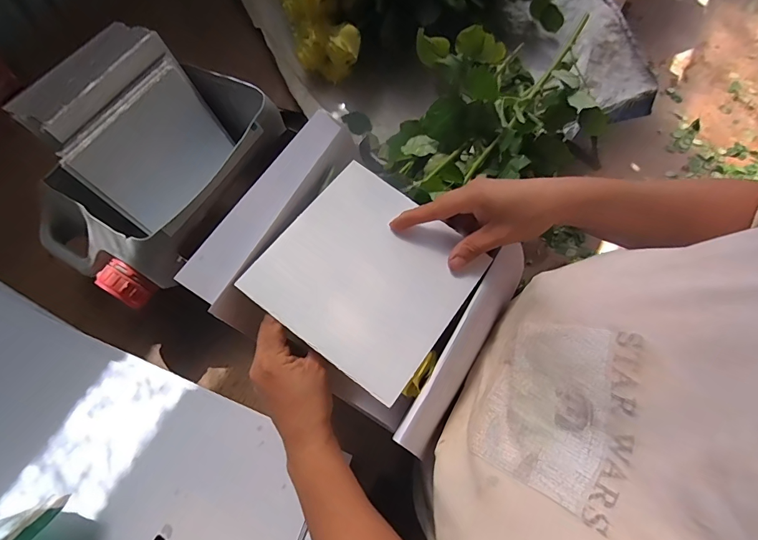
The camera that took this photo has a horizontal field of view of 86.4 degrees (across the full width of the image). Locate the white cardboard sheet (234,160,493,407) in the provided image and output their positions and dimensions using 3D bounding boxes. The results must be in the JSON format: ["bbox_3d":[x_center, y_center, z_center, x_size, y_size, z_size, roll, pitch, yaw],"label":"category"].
[{"bbox_3d":[-0.008,0.001,0.344,0.155,0.006,0.154,37,70,6],"label":"white cardboard sheet"}]

